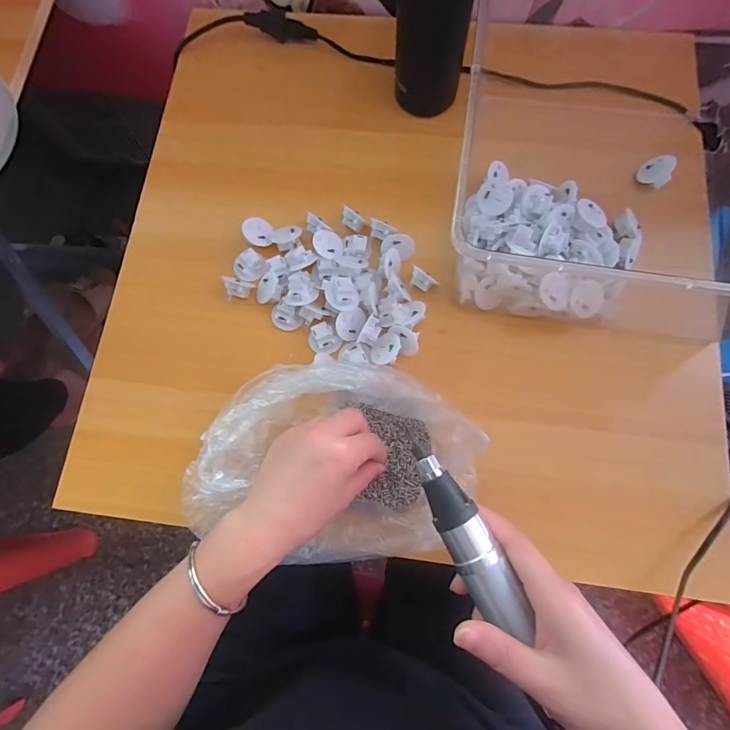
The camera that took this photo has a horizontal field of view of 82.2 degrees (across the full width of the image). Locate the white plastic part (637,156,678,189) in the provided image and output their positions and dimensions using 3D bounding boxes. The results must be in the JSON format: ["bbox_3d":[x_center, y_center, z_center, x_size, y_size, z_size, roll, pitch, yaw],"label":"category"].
[{"bbox_3d":[0.301,-0.201,0.431,0.030,0.008,0.033,29,93,31],"label":"white plastic part"}]

